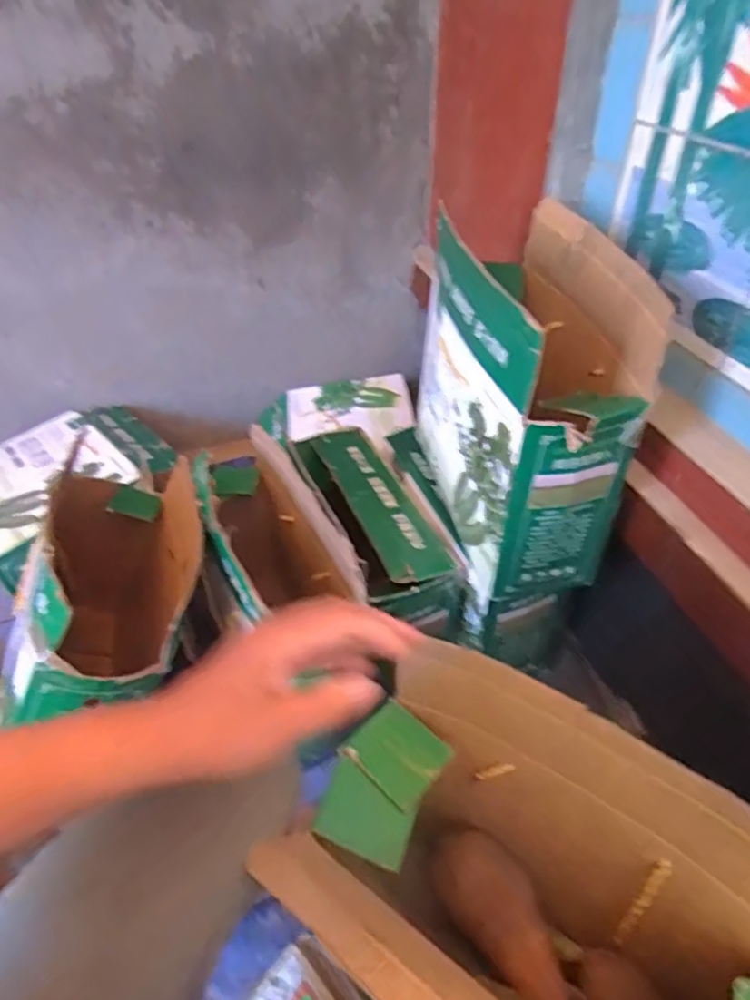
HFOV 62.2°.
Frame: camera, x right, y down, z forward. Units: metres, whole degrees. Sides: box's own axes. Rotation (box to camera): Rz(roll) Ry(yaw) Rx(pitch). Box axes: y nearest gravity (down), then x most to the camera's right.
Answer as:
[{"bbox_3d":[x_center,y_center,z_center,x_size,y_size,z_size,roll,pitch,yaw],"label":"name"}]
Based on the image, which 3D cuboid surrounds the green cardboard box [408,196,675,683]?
[{"bbox_3d":[0.175,-0.070,0.801,0.173,0.491,0.354,-5,40,-5],"label":"green cardboard box"}]

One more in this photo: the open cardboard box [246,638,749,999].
[{"bbox_3d":[0.120,0.334,0.463,0.372,0.306,0.205,31,49,33],"label":"open cardboard box"}]

